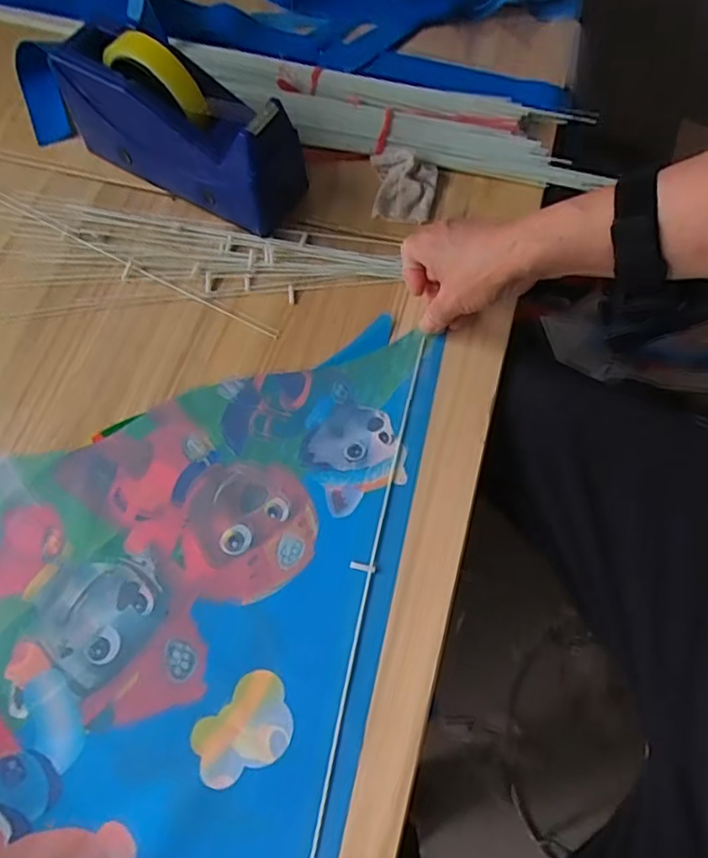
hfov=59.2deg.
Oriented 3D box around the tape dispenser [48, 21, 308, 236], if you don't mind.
[{"bbox_3d":[-0.141,-0.252,0.518,0.200,0.108,0.068,28,69,13],"label":"tape dispenser"}]

